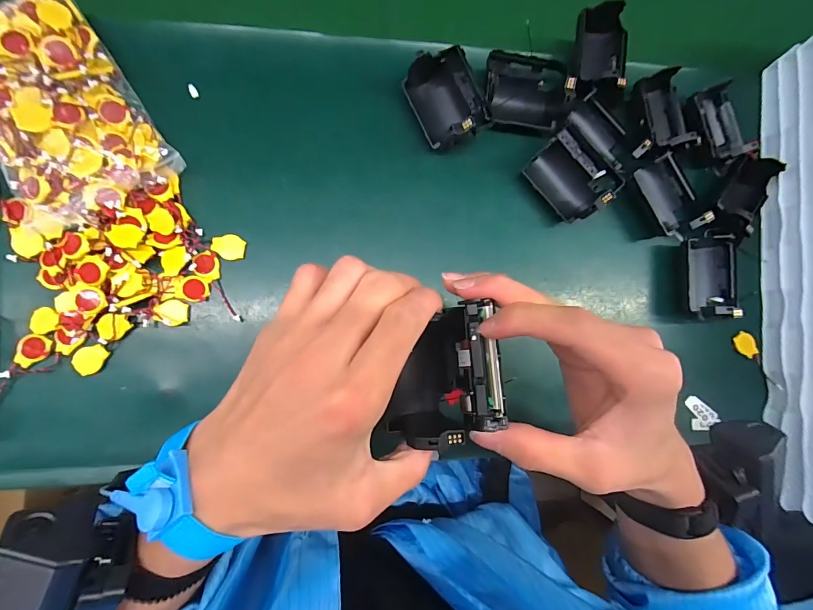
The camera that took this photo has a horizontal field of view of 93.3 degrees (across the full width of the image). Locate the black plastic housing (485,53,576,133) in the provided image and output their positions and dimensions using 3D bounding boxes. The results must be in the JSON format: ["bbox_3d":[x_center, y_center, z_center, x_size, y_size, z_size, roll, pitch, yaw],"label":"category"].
[{"bbox_3d":[0.102,-0.182,0.332,0.072,0.034,0.058,7,85,-7],"label":"black plastic housing"}]

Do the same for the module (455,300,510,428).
[{"bbox_3d":[0.039,0.031,0.205,0.018,0.019,0.065,-3,81,-8],"label":"module"}]

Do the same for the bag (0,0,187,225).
[{"bbox_3d":[-0.253,-0.142,0.282,0.101,0.035,0.163,-35,91,-9],"label":"bag"}]

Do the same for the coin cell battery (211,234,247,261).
[{"bbox_3d":[-0.141,-0.046,0.304,0.025,0.004,0.020,9,84,-7],"label":"coin cell battery"}]

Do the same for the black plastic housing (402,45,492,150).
[{"bbox_3d":[0.035,-0.172,0.320,0.054,0.037,0.073,-25,89,-9],"label":"black plastic housing"}]

